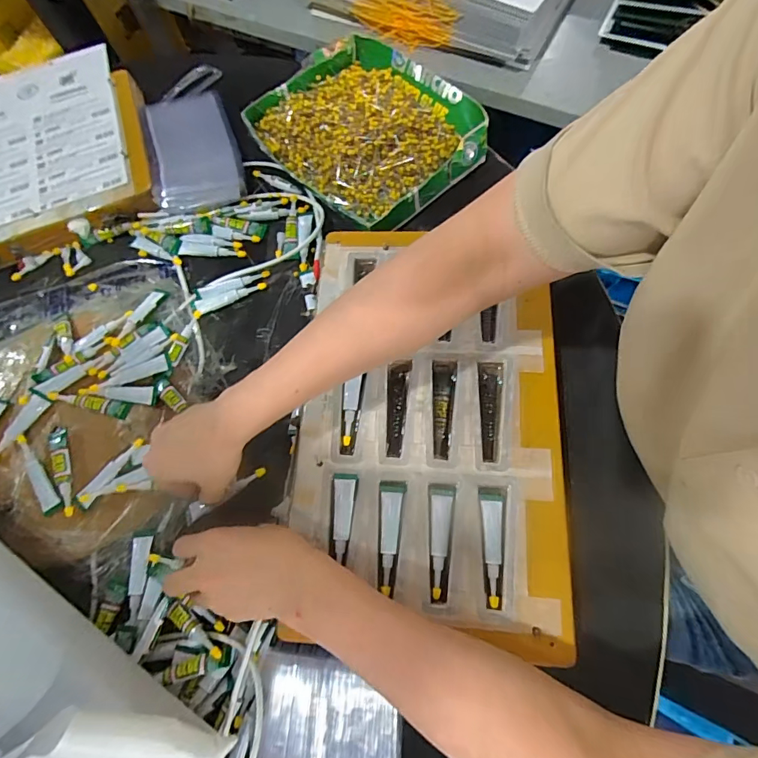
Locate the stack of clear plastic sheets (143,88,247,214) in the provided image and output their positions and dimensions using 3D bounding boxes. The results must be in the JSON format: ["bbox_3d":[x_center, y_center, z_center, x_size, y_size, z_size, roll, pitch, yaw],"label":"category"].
[{"bbox_3d":[-0.229,-0.283,0.540,0.103,0.027,0.172,-17,69,0],"label":"stack of clear plastic sheets"}]

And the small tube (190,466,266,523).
[{"bbox_3d":[-0.142,0.105,0.406,0.079,0.005,0.015,-30,72,-3],"label":"small tube"}]

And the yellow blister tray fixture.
[{"bbox_3d":[0.045,0.032,0.396,0.226,0.034,0.369,2,70,7],"label":"yellow blister tray fixture"}]

